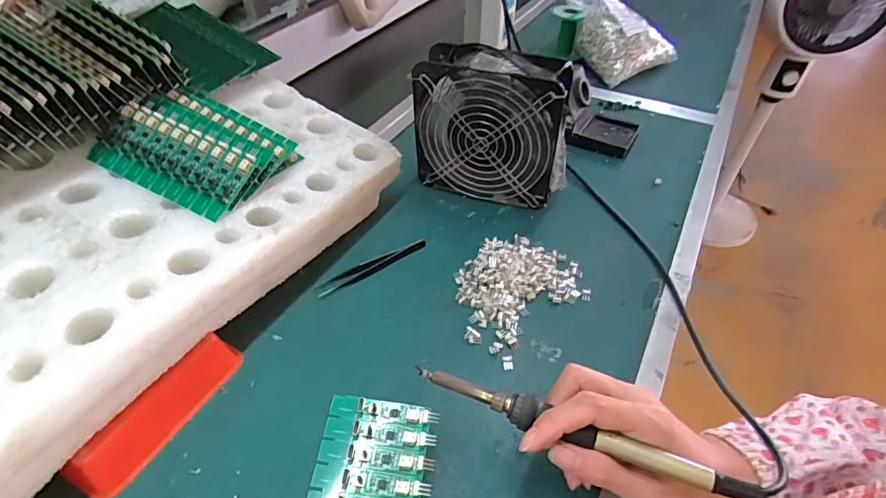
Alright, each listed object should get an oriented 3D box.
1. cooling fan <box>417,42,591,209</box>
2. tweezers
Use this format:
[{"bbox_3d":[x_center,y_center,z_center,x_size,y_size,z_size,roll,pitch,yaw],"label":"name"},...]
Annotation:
[{"bbox_3d":[0.054,-0.132,0.503,0.163,0.153,0.061,12,46,12],"label":"cooling fan"},{"bbox_3d":[-0.069,0.016,0.466,0.115,0.005,0.020,-28,51,-25],"label":"tweezers"}]

